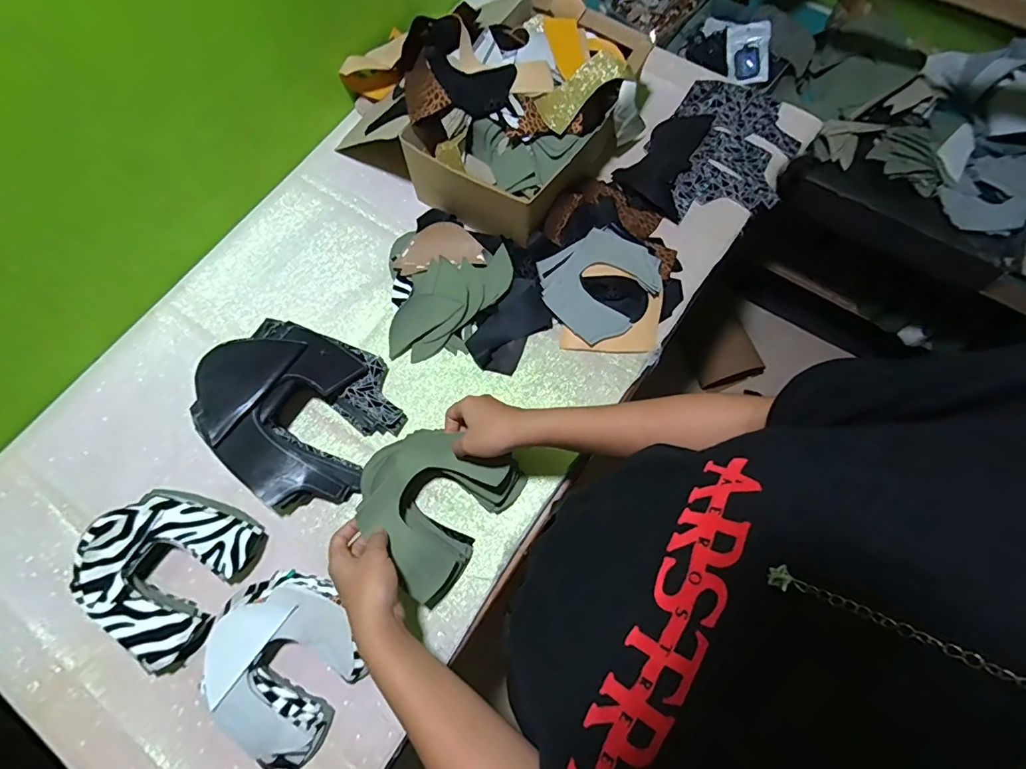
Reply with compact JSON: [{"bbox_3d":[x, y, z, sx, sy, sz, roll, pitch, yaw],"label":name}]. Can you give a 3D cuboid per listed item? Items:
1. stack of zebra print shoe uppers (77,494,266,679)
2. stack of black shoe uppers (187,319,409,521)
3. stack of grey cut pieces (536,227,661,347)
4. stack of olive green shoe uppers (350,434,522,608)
[{"bbox_3d":[-0.386,0.203,0.528,0.150,0.061,0.174,24,73,10],"label":"stack of zebra print shoe uppers"},{"bbox_3d":[-0.255,0.022,0.564,0.211,0.103,0.222,-41,74,-12],"label":"stack of black shoe uppers"},{"bbox_3d":[0.122,-0.137,0.650,0.159,0.025,0.136,-31,72,-9],"label":"stack of grey cut pieces"},{"bbox_3d":[-0.095,0.129,0.545,0.148,0.064,0.167,34,75,13],"label":"stack of olive green shoe uppers"}]

